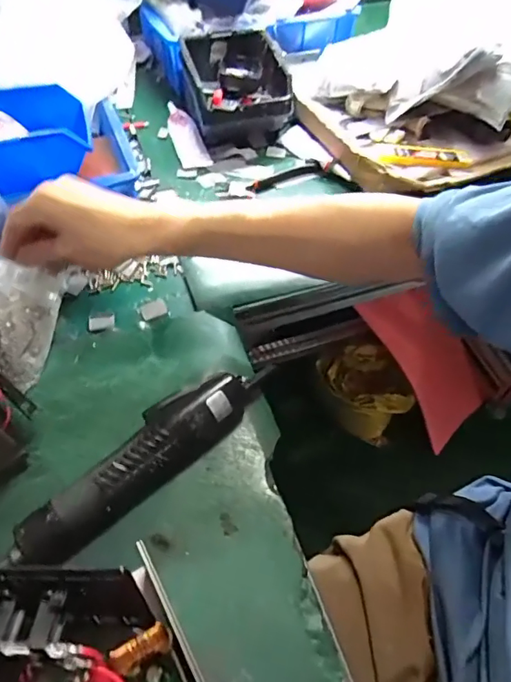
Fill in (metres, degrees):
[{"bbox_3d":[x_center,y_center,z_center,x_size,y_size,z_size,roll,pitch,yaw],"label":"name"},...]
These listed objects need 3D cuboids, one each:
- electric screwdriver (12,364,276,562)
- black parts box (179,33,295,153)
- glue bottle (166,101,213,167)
[{"bbox_3d":[-0.080,0.088,0.393,0.229,0.039,0.051,-36,64,-26],"label":"electric screwdriver"},{"bbox_3d":[-0.024,-0.333,0.666,0.135,0.088,0.150,-7,55,-9],"label":"black parts box"},{"bbox_3d":[-0.092,-0.274,0.658,0.037,0.021,0.123,-17,57,-13],"label":"glue bottle"}]

